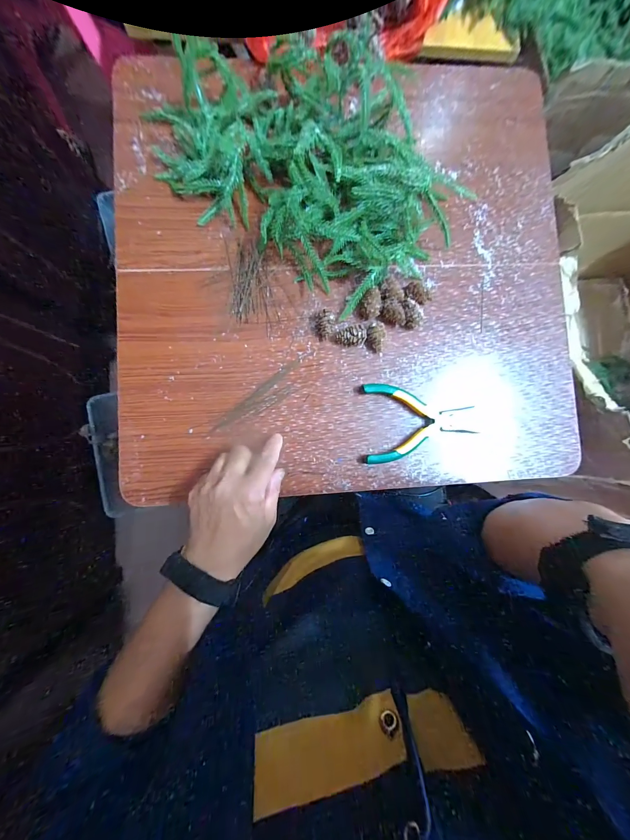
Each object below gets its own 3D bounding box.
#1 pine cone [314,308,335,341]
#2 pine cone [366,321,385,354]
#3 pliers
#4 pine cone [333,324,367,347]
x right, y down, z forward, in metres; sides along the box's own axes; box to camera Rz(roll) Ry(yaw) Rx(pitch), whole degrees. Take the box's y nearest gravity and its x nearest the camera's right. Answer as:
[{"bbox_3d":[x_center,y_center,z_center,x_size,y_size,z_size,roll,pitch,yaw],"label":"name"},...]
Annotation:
[{"bbox_3d":[0.011,-0.118,0.370,0.023,0.021,0.032,9,85,-4],"label":"pine cone"},{"bbox_3d":[0.075,-0.103,0.373,0.021,0.023,0.032,1,85,-5],"label":"pine cone"},{"bbox_3d":[0.134,0.004,0.375,0.144,0.017,0.095,0,85,-5],"label":"pliers"},{"bbox_3d":[0.044,-0.104,0.372,0.038,0.022,0.021,-5,86,-6],"label":"pine cone"}]

